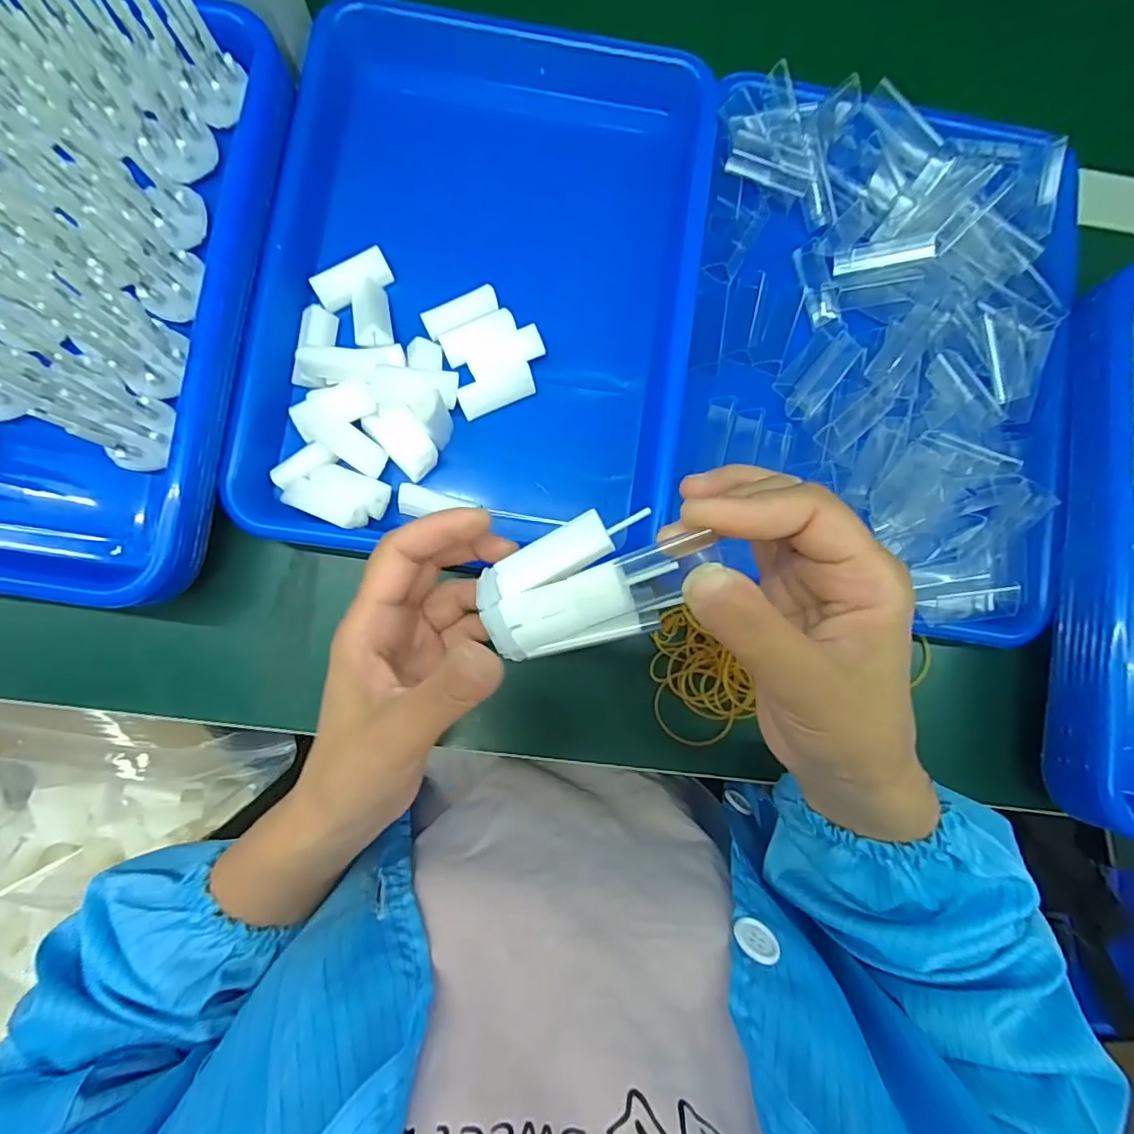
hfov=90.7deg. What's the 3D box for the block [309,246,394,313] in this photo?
[{"bbox_3d":[-0.128,-0.172,0.335,0.045,0.012,0.018,-32,87,-6],"label":"block"}]

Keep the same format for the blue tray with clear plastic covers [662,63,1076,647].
[{"bbox_3d":[0.191,-0.130,0.338,0.231,0.038,0.314,9,84,-3],"label":"blue tray with clear plastic covers"}]

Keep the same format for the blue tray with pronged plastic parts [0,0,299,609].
[{"bbox_3d":[-0.297,-0.159,0.284,0.244,0.077,0.335,8,84,-3],"label":"blue tray with pronged plastic parts"}]

